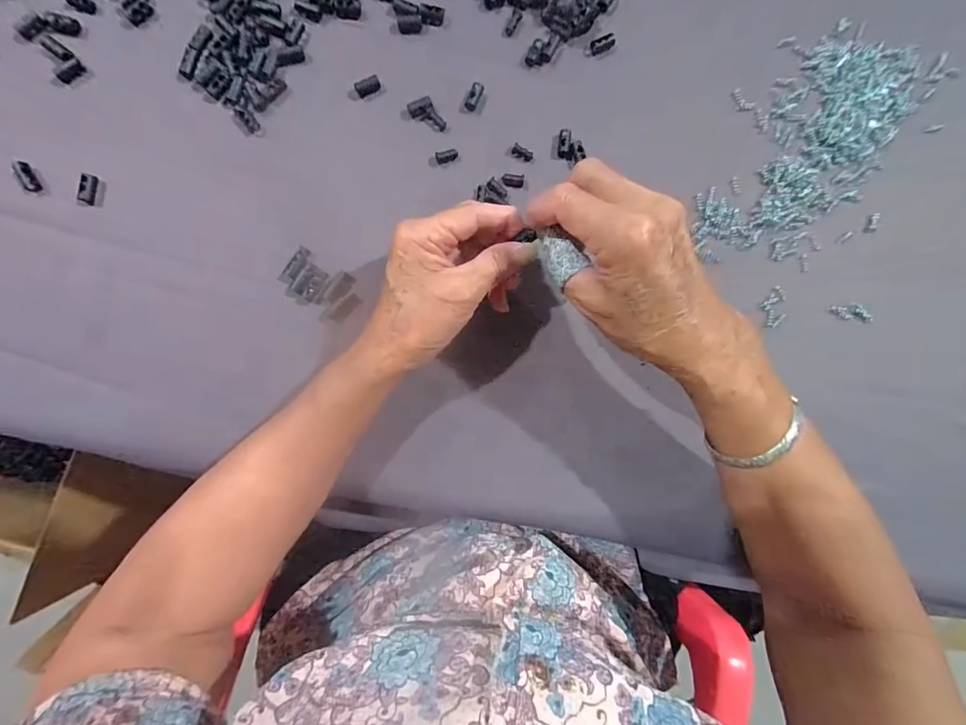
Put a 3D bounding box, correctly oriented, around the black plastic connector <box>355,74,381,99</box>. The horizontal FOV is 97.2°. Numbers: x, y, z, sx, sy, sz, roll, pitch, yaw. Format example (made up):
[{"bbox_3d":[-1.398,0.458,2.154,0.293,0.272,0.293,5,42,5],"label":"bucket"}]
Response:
[{"bbox_3d":[-0.085,-0.203,0.314,0.018,0.008,0.009,-18,89,-6],"label":"black plastic connector"}]

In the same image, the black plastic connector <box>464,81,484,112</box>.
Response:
[{"bbox_3d":[-0.007,-0.201,0.322,0.010,0.005,0.021,20,86,-4],"label":"black plastic connector"}]

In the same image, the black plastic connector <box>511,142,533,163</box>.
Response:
[{"bbox_3d":[0.030,-0.159,0.323,0.017,0.004,0.009,27,86,-4],"label":"black plastic connector"}]

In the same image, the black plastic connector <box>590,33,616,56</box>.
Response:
[{"bbox_3d":[0.093,-0.248,0.331,0.020,0.004,0.011,-30,91,-6],"label":"black plastic connector"}]

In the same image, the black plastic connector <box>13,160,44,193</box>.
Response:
[{"bbox_3d":[-0.315,-0.129,0.295,0.011,0.004,0.023,-27,90,-6],"label":"black plastic connector"}]

